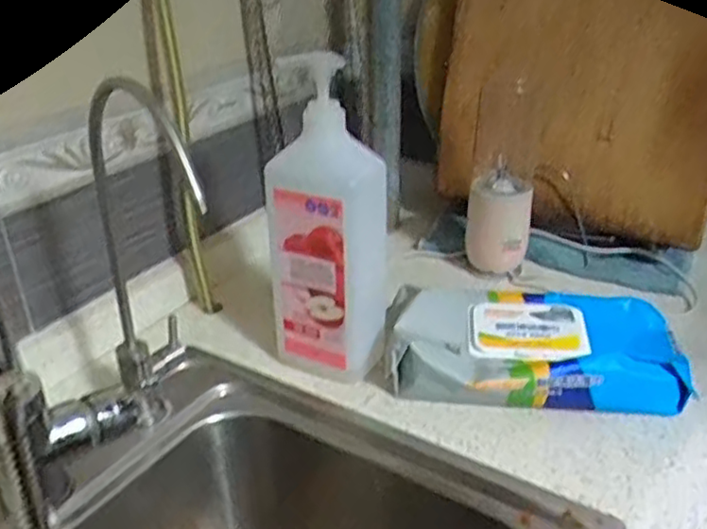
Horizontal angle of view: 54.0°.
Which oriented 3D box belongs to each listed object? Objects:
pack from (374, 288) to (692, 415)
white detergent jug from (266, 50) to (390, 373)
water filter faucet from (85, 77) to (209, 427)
[{"bbox_3d":[0.161,0.077,0.655,0.272,0.066,0.128,-1,28,2],"label":"pack"},{"bbox_3d":[-0.020,-0.033,0.626,0.090,0.297,0.066,15,32,28],"label":"white detergent jug"},{"bbox_3d":[-0.147,0.024,0.508,0.055,0.315,0.168,-14,31,-22],"label":"water filter faucet"}]

